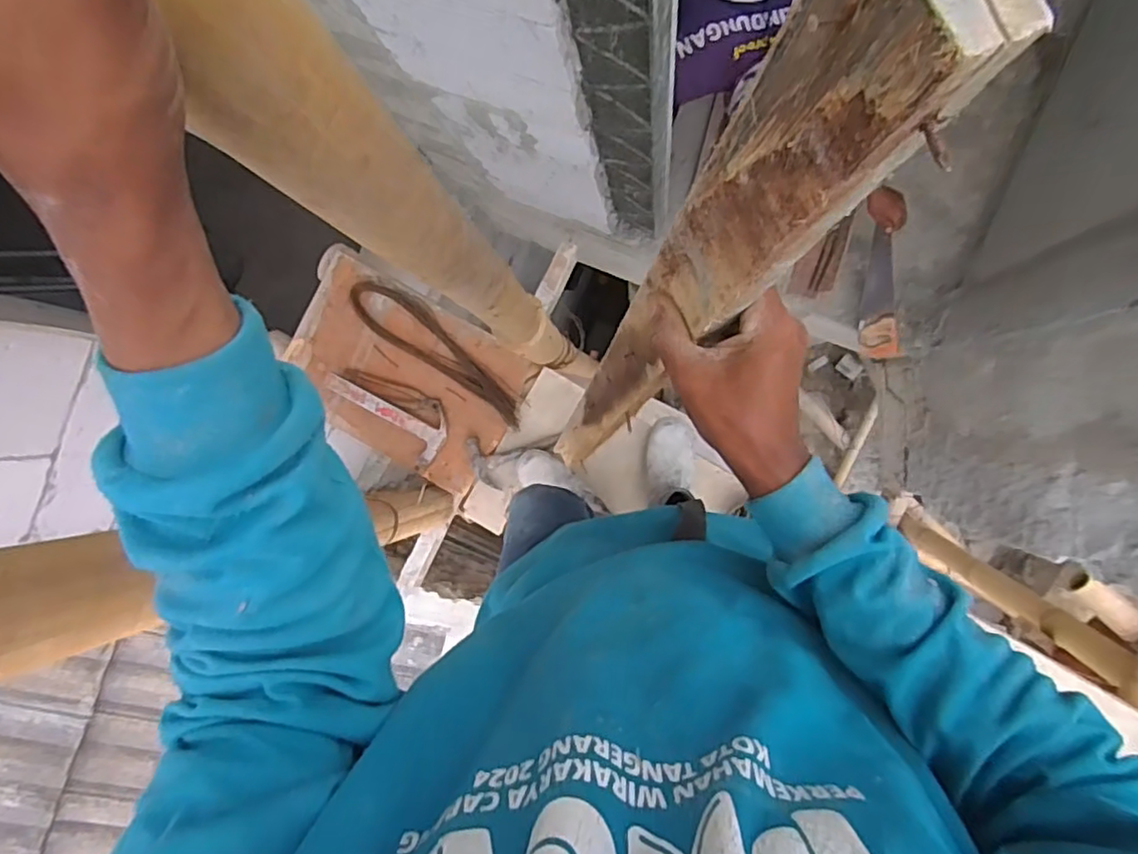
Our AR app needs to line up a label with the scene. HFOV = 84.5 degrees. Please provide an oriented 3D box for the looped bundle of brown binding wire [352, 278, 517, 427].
[{"bbox_3d":[-0.270,-0.166,1.336,0.448,0.043,0.108,34,96,5],"label":"looped bundle of brown binding wire"}]

